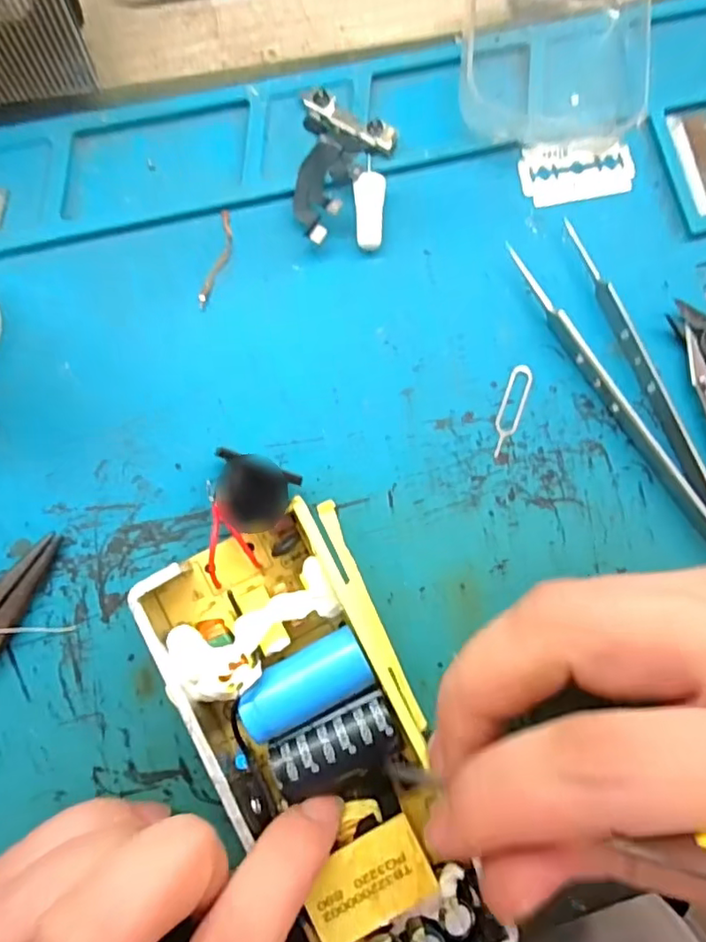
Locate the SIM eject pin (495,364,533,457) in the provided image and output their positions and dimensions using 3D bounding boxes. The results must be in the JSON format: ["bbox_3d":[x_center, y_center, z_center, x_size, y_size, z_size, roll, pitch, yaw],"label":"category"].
[{"bbox_3d":[0.054,-0.021,0.196,0.008,0.004,0.033,21,83,-2],"label":"SIM eject pin"}]

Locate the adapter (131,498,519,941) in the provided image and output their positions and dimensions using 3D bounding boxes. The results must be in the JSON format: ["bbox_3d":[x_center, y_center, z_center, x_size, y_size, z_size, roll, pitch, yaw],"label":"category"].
[{"bbox_3d":[-0.007,0.079,0.163,0.059,0.023,0.131,-26,81,-7],"label":"adapter"}]

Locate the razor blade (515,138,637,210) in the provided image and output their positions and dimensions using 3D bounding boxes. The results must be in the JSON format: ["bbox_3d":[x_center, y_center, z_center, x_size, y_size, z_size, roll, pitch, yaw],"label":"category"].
[{"bbox_3d":[0.081,-0.108,0.209,0.042,0.004,0.021,-12,91,-5],"label":"razor blade"}]

